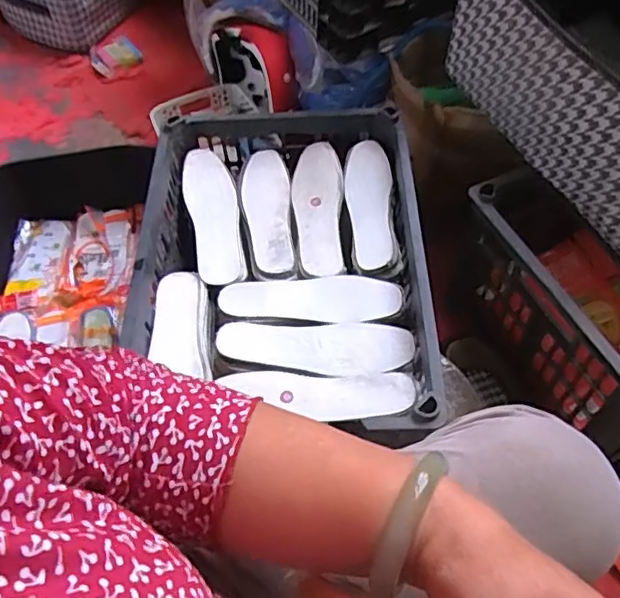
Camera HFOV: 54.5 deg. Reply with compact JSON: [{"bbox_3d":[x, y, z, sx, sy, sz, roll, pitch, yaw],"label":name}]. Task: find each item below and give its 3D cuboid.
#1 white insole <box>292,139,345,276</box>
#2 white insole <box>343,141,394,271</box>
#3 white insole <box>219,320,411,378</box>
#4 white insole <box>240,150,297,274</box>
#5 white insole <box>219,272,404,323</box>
[{"bbox_3d":[0.010,-0.126,0.833,0.068,0.019,0.222,-2,58,3],"label":"white insole"},{"bbox_3d":[0.080,-0.130,0.822,0.062,0.021,0.209,-1,58,4],"label":"white insole"},{"bbox_3d":[0.006,0.057,0.703,0.221,0.017,0.073,0,58,4],"label":"white insole"},{"bbox_3d":[-0.059,-0.124,0.834,0.067,0.013,0.216,-9,57,-2],"label":"white insole"},{"bbox_3d":[-0.001,-0.003,0.750,0.219,0.011,0.070,2,58,6],"label":"white insole"}]

